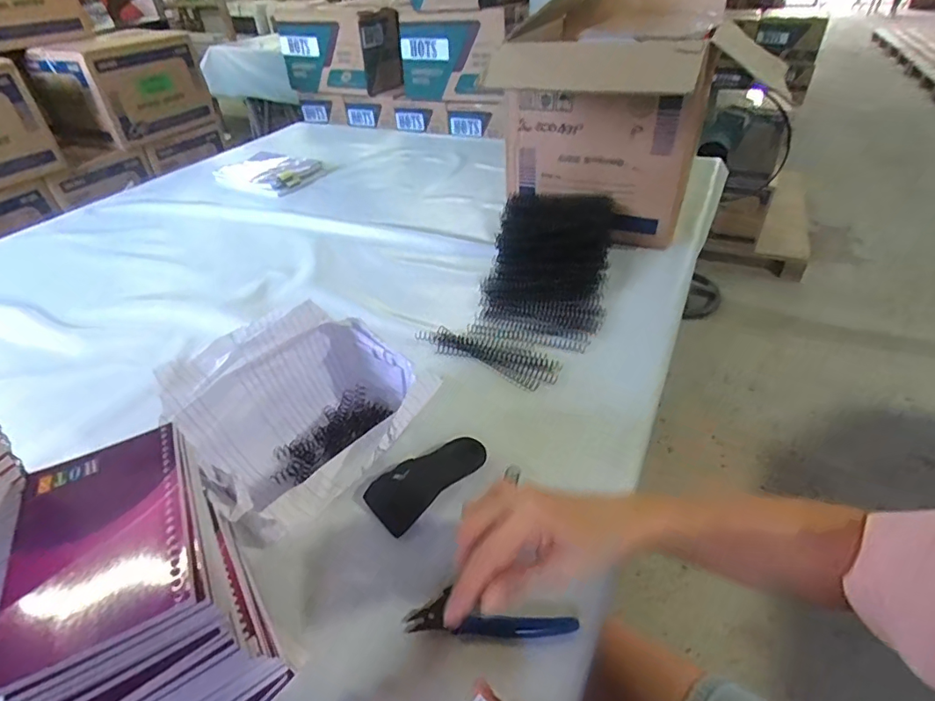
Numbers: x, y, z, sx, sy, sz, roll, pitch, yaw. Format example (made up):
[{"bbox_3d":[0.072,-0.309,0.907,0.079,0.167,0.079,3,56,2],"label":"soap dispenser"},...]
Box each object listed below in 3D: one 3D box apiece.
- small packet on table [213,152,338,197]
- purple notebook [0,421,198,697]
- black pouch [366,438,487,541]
[{"bbox_3d":[-0.470,-0.433,1.195,0.246,0.046,0.201,18,45,22],"label":"small packet on table"},{"bbox_3d":[-0.192,0.094,0.263,0.079,0.008,0.129,-22,44,-20],"label":"purple notebook"},{"bbox_3d":[-0.039,0.121,0.482,0.119,0.010,0.059,-32,47,-31],"label":"black pouch"}]

